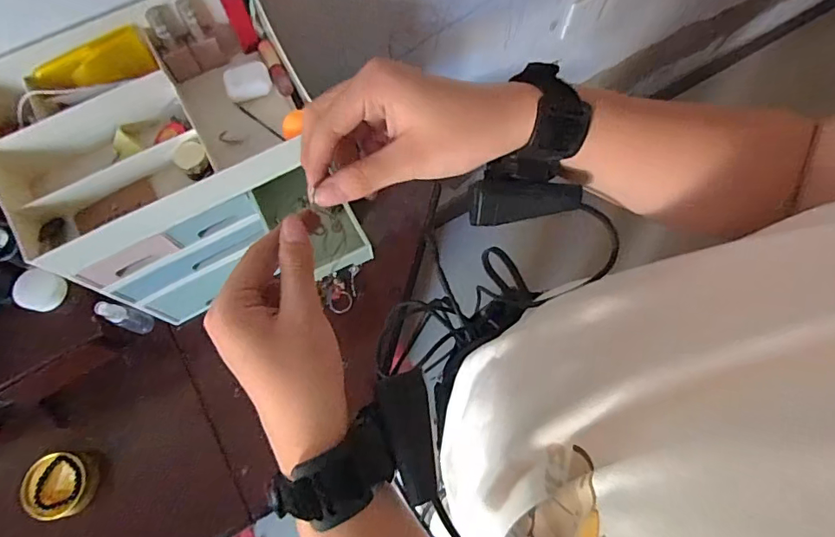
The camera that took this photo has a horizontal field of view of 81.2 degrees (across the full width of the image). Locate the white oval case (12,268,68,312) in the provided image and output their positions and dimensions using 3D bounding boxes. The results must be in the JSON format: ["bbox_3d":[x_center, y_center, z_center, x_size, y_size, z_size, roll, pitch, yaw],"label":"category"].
[{"bbox_3d":[-0.510,0.029,0.660,0.055,0.020,0.054,28,84,-24],"label":"white oval case"}]

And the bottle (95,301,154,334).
[{"bbox_3d":[-0.421,0.072,0.704,0.025,0.102,0.026,0,71,1],"label":"bottle"}]

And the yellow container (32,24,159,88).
[{"bbox_3d":[-0.347,-0.218,0.528,0.115,0.048,0.028,-34,39,-14],"label":"yellow container"}]

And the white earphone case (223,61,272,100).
[{"bbox_3d":[-0.197,-0.217,0.562,0.051,0.015,0.039,-21,72,-6],"label":"white earphone case"}]

